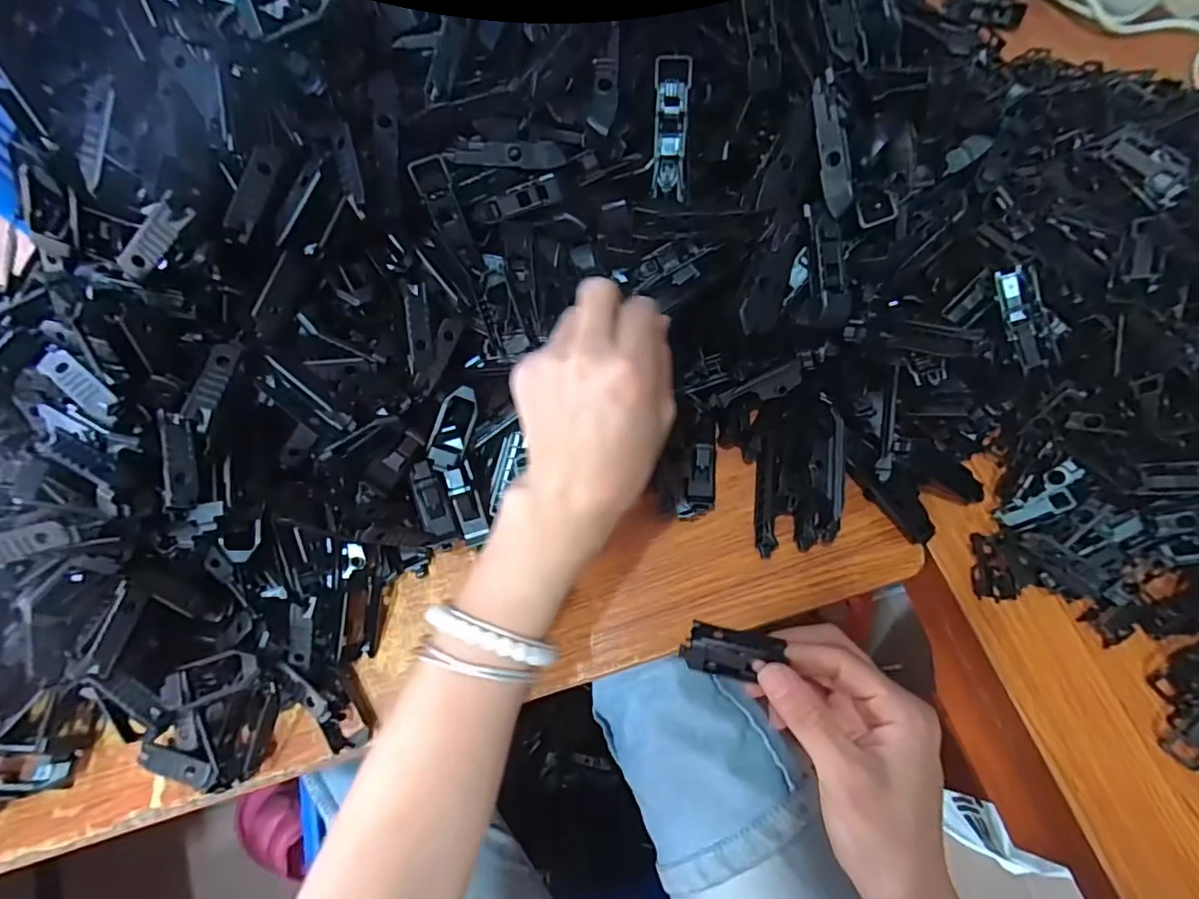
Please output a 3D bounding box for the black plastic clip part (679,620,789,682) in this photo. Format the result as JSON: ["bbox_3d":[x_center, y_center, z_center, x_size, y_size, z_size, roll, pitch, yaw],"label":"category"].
[{"bbox_3d":[0.064,0.100,0.274,0.045,0.016,0.022,11,69,4],"label":"black plastic clip part"}]

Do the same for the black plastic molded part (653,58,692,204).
[{"bbox_3d":[0.039,-0.174,0.302,0.018,0.067,0.014,-1,30,0],"label":"black plastic molded part"}]

